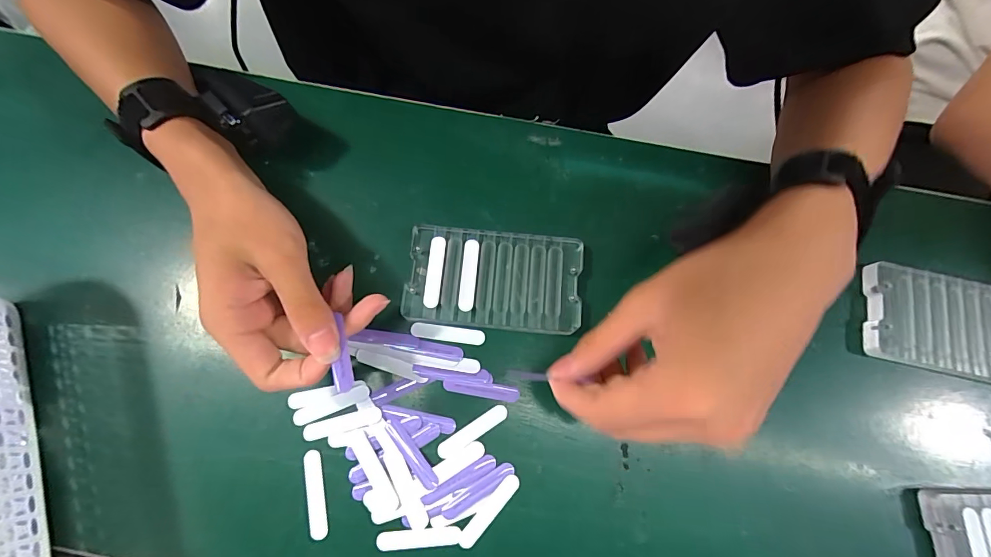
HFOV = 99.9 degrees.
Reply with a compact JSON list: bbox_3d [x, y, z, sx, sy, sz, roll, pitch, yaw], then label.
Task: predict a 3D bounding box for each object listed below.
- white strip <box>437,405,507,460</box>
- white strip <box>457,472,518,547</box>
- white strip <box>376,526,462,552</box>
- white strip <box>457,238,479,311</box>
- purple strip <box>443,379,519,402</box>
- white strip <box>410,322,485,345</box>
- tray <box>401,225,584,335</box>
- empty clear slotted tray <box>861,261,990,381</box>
[{"bbox_3d":[-0.015,0.100,0.272,0.050,0.004,0.011,-32,78,-8],"label":"white strip"},{"bbox_3d":[-0.004,0.145,0.259,0.011,0.004,0.050,39,78,8],"label":"white strip"},{"bbox_3d":[-0.047,0.159,0.255,0.050,0.004,0.011,-4,76,-2],"label":"white strip"},{"bbox_3d":[-0.019,-0.003,0.288,0.011,0.004,0.051,5,76,0],"label":"white strip"},{"bbox_3d":[-0.010,0.074,0.278,0.050,0.004,0.010,9,76,1],"label":"purple strip"},{"bbox_3d":[-0.033,0.038,0.290,0.051,0.004,0.010,7,76,1],"label":"white strip"},{"bbox_3d":[-0.001,0.001,0.294,0.121,0.011,0.068,6,76,1],"label":"tray"},{"bbox_3d":[0.319,0.032,0.291,0.121,0.011,0.070,10,76,2],"label":"empty clear slotted tray"}]

